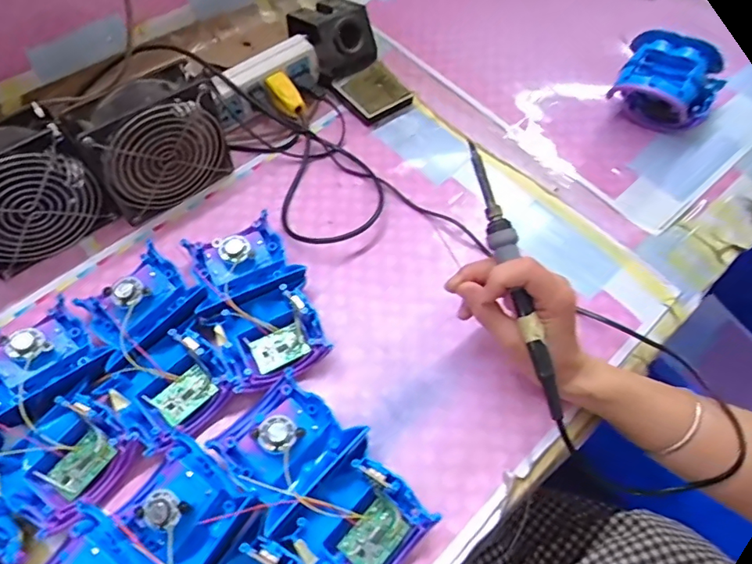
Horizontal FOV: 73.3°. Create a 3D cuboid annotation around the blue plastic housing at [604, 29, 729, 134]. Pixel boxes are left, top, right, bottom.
[{"bbox_3d":[0.318,-0.214,0.553,0.108,0.076,0.092,21,59,12],"label":"blue plastic housing"}]

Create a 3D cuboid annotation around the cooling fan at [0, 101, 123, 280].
[{"bbox_3d":[-0.306,-0.074,0.445,0.127,0.118,0.050,-34,65,-20],"label":"cooling fan"}]

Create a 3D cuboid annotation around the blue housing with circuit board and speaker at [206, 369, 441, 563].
[{"bbox_3d":[-0.042,0.143,0.364,0.158,0.037,0.092,38,65,19],"label":"blue housing with circuit board and speaker"}]

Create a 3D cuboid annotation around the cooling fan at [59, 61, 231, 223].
[{"bbox_3d":[-0.206,-0.126,0.478,0.122,0.120,0.047,-36,66,-21],"label":"cooling fan"}]

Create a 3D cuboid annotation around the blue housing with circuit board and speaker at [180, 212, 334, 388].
[{"bbox_3d":[-0.104,0.015,0.434,0.085,0.038,0.146,-20,61,-13],"label":"blue housing with circuit board and speaker"}]

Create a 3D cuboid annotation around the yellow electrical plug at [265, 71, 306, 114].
[{"bbox_3d":[-0.099,-0.207,0.550,0.021,0.016,0.054,-36,84,-21],"label":"yellow electrical plug"}]

